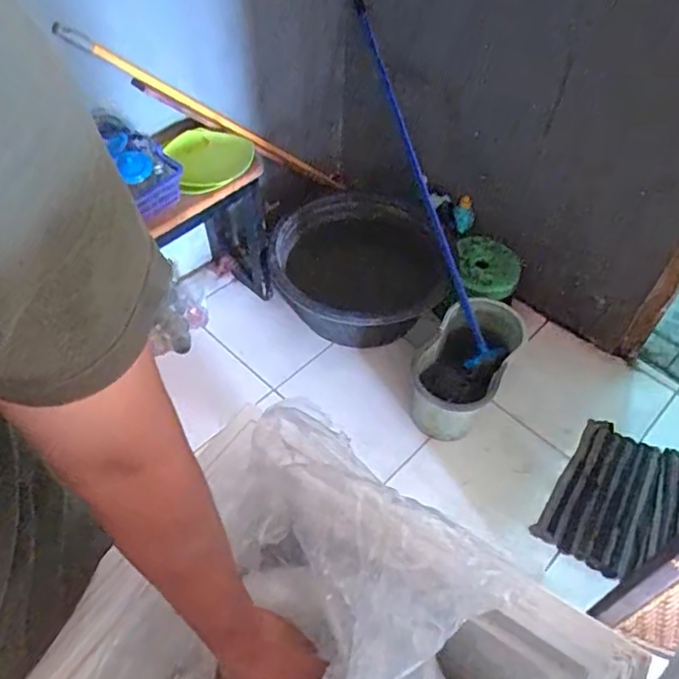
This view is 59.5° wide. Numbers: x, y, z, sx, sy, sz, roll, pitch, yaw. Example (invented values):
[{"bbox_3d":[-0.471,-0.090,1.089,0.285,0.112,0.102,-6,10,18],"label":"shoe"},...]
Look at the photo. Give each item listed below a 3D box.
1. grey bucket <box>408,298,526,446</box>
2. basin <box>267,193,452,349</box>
[{"bbox_3d":[0.327,0.064,1.578,0.229,0.232,0.384,29,56,20],"label":"grey bucket"},{"bbox_3d":[0.039,-0.198,1.744,0.519,0.251,0.460,28,56,19],"label":"basin"}]

